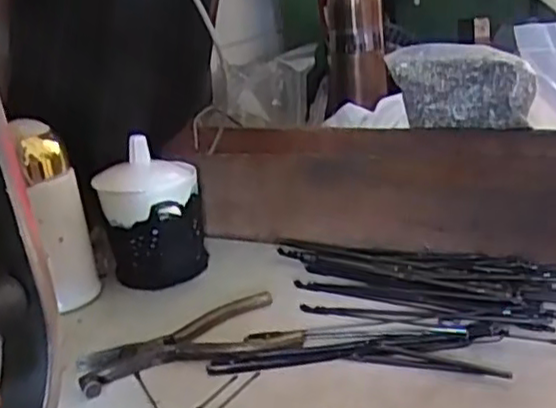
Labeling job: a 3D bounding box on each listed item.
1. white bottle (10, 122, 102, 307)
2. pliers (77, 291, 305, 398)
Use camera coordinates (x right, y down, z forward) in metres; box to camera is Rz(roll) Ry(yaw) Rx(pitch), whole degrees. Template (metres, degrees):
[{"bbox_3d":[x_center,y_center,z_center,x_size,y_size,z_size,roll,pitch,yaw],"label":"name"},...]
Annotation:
[{"bbox_3d":[-0.185,0.012,0.581,0.048,0.152,0.039,-12,21,-15],"label":"white bottle"},{"bbox_3d":[-0.066,0.100,0.515,0.156,0.009,0.075,-10,20,-11],"label":"pliers"}]

